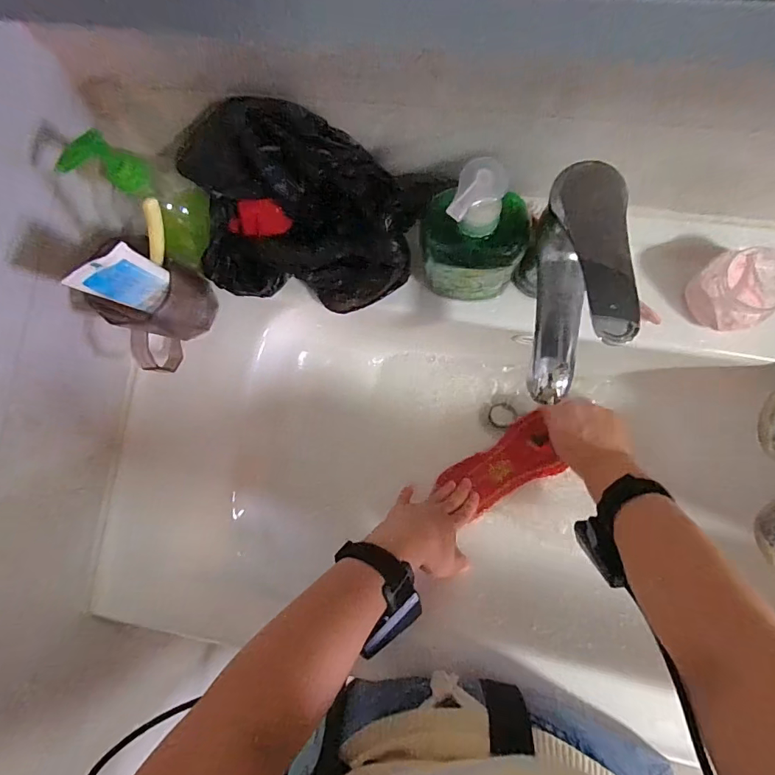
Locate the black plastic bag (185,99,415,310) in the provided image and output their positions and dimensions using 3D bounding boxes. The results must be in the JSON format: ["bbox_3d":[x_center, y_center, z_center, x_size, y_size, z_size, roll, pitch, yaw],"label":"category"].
[{"bbox_3d":[-0.080,-0.150,0.400,0.199,0.113,0.128,12,87,8],"label":"black plastic bag"}]

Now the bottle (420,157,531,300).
[{"bbox_3d":[0.069,-0.112,0.349,0.080,0.149,0.049,-8,84,6],"label":"bottle"}]

